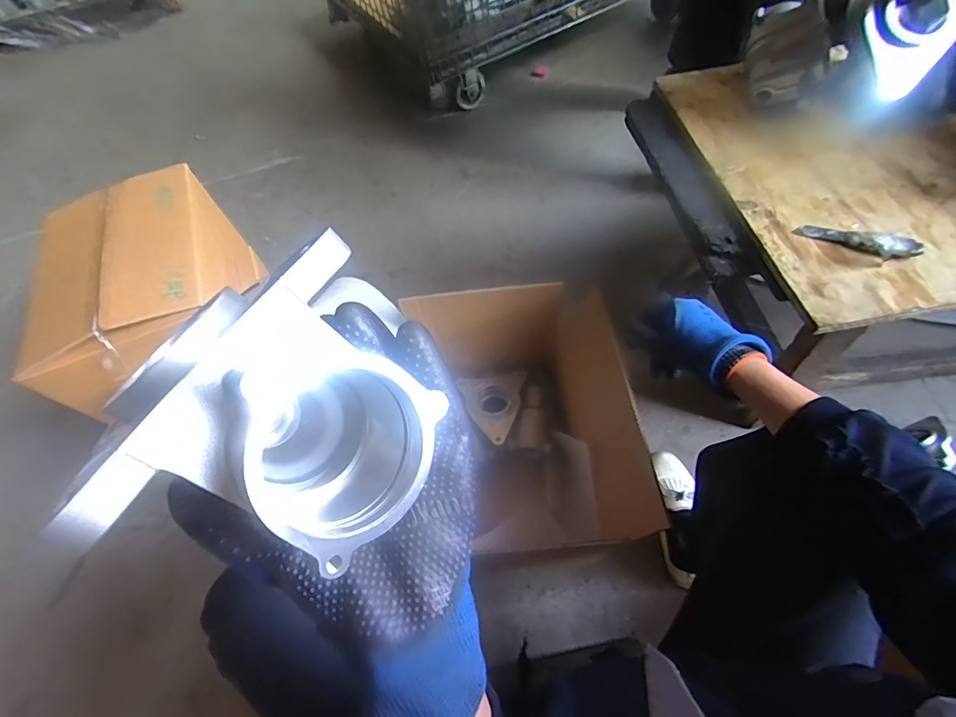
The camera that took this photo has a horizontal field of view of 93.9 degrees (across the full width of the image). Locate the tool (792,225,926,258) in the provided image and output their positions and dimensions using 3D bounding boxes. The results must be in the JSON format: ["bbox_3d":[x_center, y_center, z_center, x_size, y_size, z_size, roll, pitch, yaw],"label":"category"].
[{"bbox_3d":[0.424,-0.134,0.498,0.116,0.016,0.038,22,64,29],"label":"tool"}]

